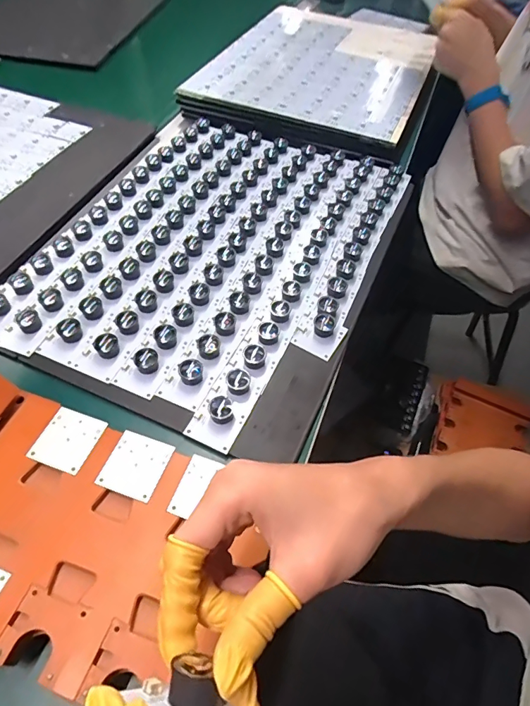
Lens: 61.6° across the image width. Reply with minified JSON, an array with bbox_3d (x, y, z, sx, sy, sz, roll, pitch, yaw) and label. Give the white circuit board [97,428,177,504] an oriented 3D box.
[{"bbox_3d":[-0.099,0.085,0.343,0.044,0.004,0.047,18,54,9],"label":"white circuit board"}]

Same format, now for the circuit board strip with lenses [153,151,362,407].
[{"bbox_3d":[0.017,-0.125,0.534,0.041,0.018,0.471,23,55,12],"label":"circuit board strip with lenses"}]

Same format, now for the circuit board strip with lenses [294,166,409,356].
[{"bbox_3d":[0.120,-0.140,0.554,0.047,0.014,0.374,21,55,11],"label":"circuit board strip with lenses"}]

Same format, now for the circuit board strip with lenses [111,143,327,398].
[{"bbox_3d":[-0.029,-0.138,0.541,0.045,0.016,0.469,22,55,12],"label":"circuit board strip with lenses"}]

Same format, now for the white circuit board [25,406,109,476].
[{"bbox_3d":[-0.156,0.068,0.353,0.045,0.004,0.046,18,55,9],"label":"white circuit board"}]

